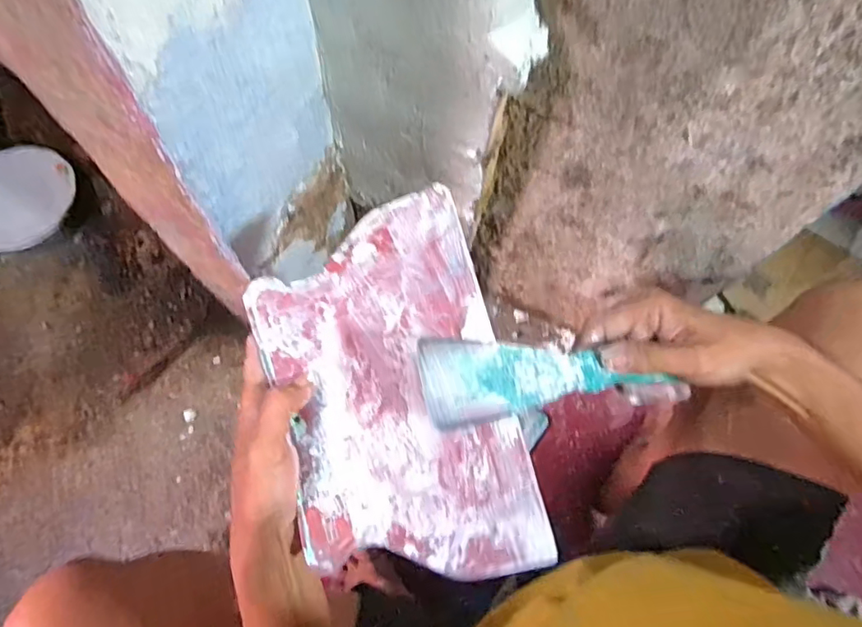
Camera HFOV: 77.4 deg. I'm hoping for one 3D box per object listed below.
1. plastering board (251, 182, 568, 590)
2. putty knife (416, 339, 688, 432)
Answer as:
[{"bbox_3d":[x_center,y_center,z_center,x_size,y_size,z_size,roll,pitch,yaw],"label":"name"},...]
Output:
[{"bbox_3d":[-0.028,0.045,0.314,0.141,0.012,0.209,-19,75,15],"label":"plastering board"},{"bbox_3d":[0.074,0.040,0.313,0.177,0.019,0.045,3,66,-27],"label":"putty knife"}]

